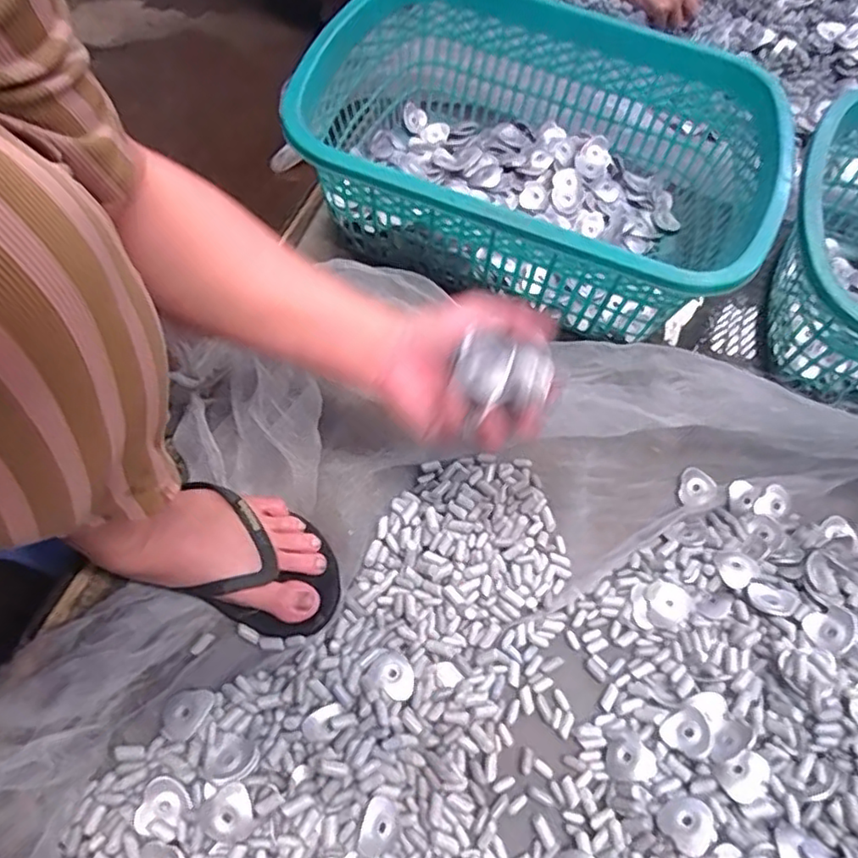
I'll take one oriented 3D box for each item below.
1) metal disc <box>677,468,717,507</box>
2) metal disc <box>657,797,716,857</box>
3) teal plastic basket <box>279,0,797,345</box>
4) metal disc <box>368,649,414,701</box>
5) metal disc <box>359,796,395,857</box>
[{"bbox_3d":[0.248,0.056,0.600,0.034,0.004,0.035,-4,70,11],"label":"metal disc"},{"bbox_3d":[0.176,0.267,0.436,0.033,0.006,0.034,-17,40,15],"label":"metal disc"},{"bbox_3d":[0.111,-0.279,0.674,0.452,0.149,0.332,20,61,8],"label":"teal plastic basket"},{"bbox_3d":[-0.027,0.187,0.491,0.036,0.004,0.032,27,46,1],"label":"metal disc"},{"bbox_3d":[-0.035,0.272,0.439,0.024,0.008,0.036,27,60,-15],"label":"metal disc"}]

